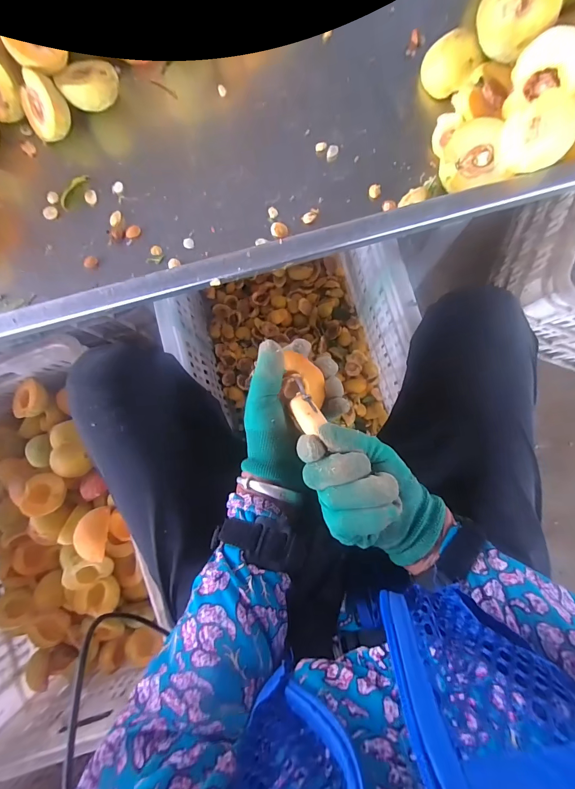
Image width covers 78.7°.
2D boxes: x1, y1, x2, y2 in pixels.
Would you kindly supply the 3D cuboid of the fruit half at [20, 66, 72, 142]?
[{"bbox_3d":[-0.263,-0.310,0.379,0.055,0.022,0.055,24,128,16],"label":"fruit half"}]

